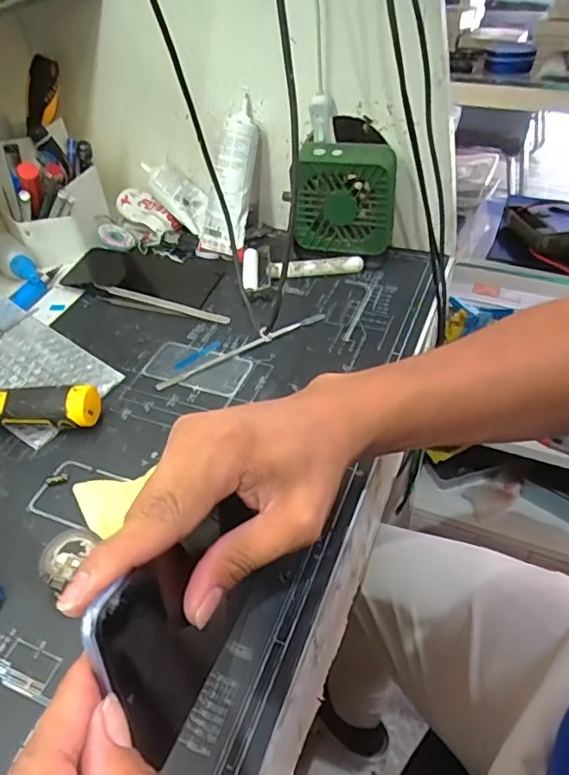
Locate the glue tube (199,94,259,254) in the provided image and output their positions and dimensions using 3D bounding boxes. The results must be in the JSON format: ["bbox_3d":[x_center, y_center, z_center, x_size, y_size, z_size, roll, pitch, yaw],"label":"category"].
[{"bbox_3d":[-0.054,-0.209,0.568,0.047,0.143,0.032,25,23,26],"label":"glue tube"}]

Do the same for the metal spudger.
[{"bbox_3d":[-0.034,-0.036,0.497,0.166,0.007,0.011,-27,49,-21],"label":"metal spudger"}]

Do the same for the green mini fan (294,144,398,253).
[{"bbox_3d":[0.059,-0.175,0.552,0.099,0.112,0.040,10,46,13],"label":"green mini fan"}]

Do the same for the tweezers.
[{"bbox_3d":[-0.120,-0.082,0.543,0.142,0.013,0.016,12,47,15],"label":"tweezers"}]

